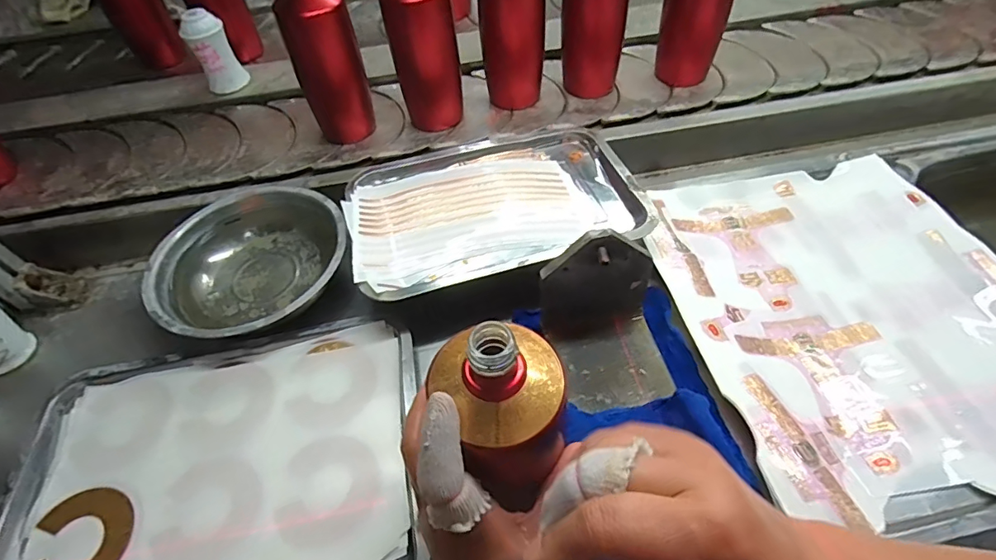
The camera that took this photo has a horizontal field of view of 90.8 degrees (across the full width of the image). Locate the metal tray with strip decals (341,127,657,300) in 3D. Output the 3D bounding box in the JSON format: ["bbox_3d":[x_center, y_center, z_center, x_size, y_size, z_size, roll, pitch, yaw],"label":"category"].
[{"bbox_3d":[-0.006,-0.079,0.538,0.298,0.046,0.202,-15,53,-8],"label":"metal tray with strip decals"}]

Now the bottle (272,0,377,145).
[{"bbox_3d":[-0.208,-0.260,0.605,0.076,0.195,0.072,-2,59,3],"label":"bottle"}]

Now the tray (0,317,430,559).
[{"bbox_3d":[-0.236,0.165,0.406,0.332,0.025,0.249,-9,52,-4],"label":"tray"}]

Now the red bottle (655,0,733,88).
[{"bbox_3d":[0.256,-0.354,0.633,0.062,0.195,0.064,-25,56,-13],"label":"red bottle"}]

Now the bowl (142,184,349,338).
[{"bbox_3d":[-0.262,-0.019,0.525,0.197,0.043,0.192,-2,52,2],"label":"bowl"}]

